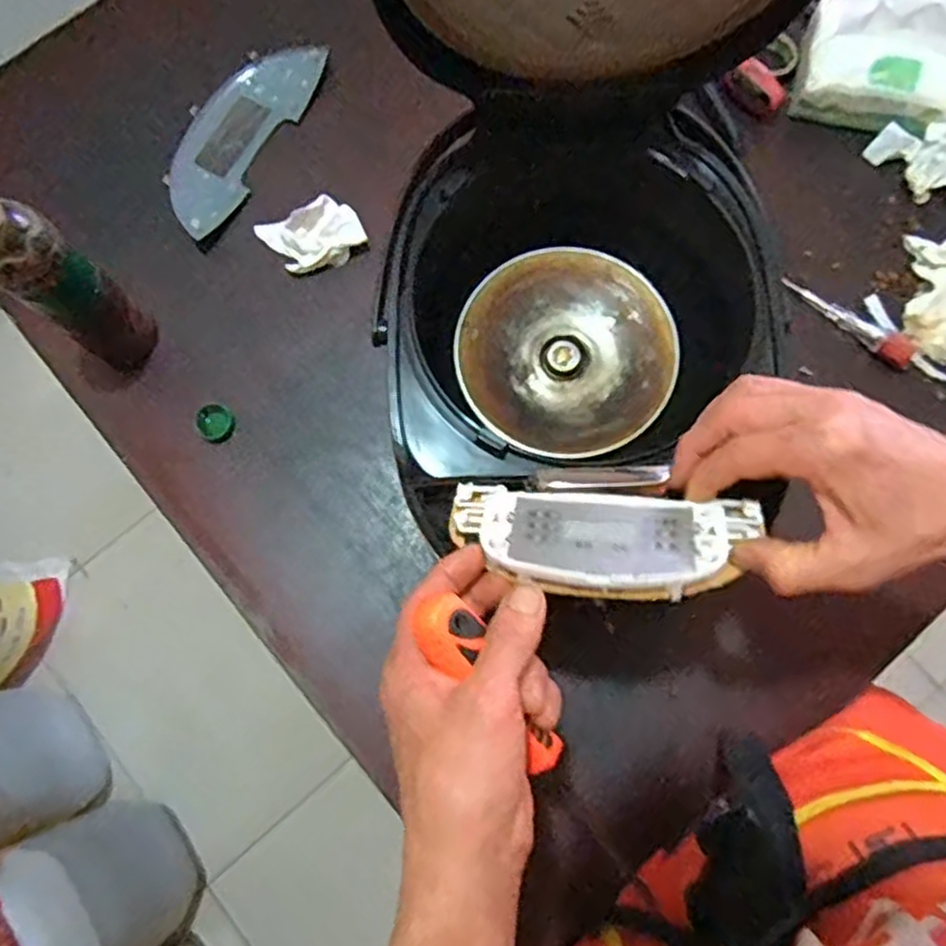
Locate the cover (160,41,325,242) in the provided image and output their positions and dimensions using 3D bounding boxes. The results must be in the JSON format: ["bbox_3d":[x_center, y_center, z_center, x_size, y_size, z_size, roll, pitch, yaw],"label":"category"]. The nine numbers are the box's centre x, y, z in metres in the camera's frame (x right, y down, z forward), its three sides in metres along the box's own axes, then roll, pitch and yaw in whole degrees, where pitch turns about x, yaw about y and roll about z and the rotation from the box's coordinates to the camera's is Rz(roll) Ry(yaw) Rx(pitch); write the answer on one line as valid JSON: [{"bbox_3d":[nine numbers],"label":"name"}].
[{"bbox_3d":[-0.224,-0.322,0.703,0.076,0.025,0.211,29,79,7],"label":"cover"}]

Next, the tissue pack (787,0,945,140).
[{"bbox_3d":[0.369,-0.365,0.654,0.143,0.106,0.074,19,78,5],"label":"tissue pack"}]

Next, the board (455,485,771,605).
[{"bbox_3d":[0.067,0.036,0.399,0.162,0.017,0.063,4,44,12],"label":"board"}]

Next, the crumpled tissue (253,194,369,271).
[{"bbox_3d":[-0.147,-0.212,0.670,0.097,0.047,0.050,-10,78,-2],"label":"crumpled tissue"}]

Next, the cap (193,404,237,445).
[{"bbox_3d":[-0.224,-0.043,0.648,0.034,0.010,0.032,0,78,1],"label":"cap"}]

